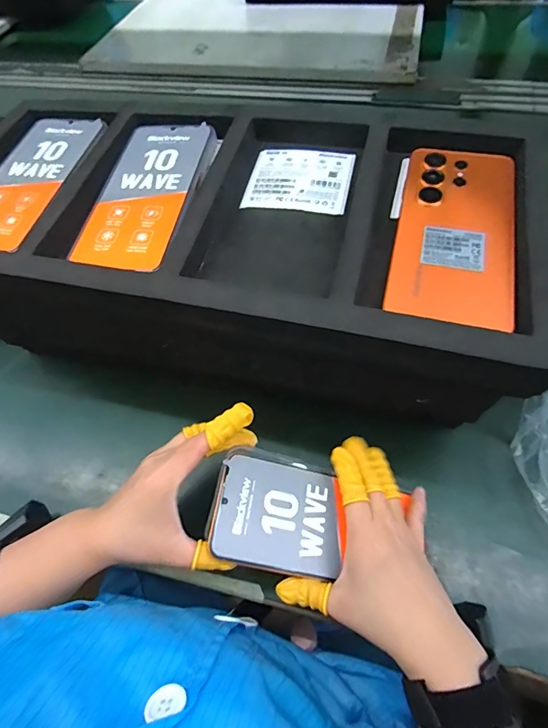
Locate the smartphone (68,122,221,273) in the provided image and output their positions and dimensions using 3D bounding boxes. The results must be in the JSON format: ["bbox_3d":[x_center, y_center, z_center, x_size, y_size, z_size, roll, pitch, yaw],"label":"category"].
[{"bbox_3d":[-0.102,-0.143,0.337,0.077,0.014,0.168,8,58,9],"label":"smartphone"}]

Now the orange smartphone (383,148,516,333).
[{"bbox_3d":[0.126,-0.092,0.286,0.077,0.015,0.166,12,59,11],"label":"orange smartphone"}]

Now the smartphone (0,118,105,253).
[{"bbox_3d":[-0.215,-0.164,0.363,0.081,0.013,0.171,9,59,10],"label":"smartphone"}]

